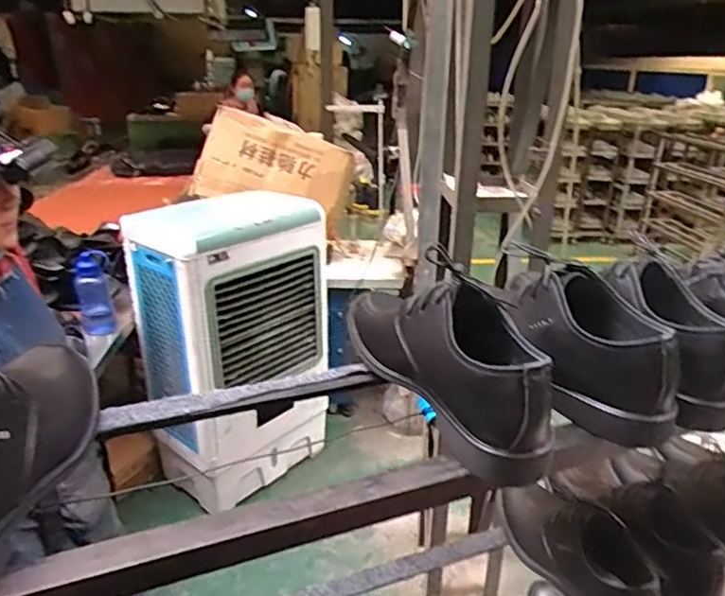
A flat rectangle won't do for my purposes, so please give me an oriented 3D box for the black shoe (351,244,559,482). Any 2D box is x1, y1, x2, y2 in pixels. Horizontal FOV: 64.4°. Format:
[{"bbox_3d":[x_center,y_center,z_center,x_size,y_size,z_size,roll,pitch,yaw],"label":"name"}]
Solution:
[{"bbox_3d":[0.071,0.027,0.532,0.086,0.136,0.292,-9,25,-21],"label":"black shoe"}]

